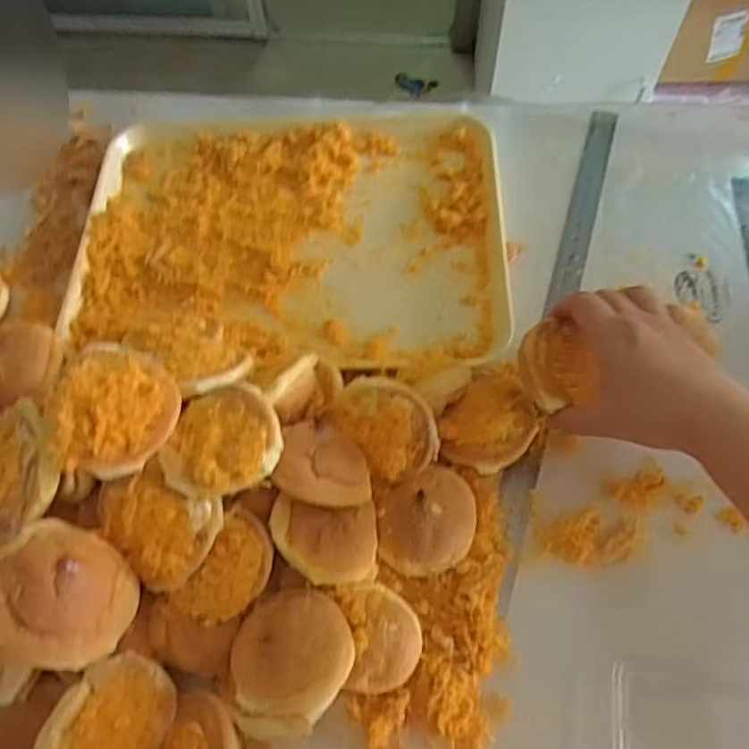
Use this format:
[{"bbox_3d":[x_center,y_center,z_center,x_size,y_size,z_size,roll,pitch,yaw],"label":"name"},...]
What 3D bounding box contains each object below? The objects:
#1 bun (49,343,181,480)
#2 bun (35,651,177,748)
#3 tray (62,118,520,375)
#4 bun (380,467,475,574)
[{"bbox_3d":[-0.164,0.022,0.407,0.066,0.026,0.081,16,63,9],"label":"bun"},{"bbox_3d":[-0.156,0.206,0.379,0.026,0.073,0.075,1,57,37],"label":"bun"},{"bbox_3d":[-0.075,-0.132,0.595,0.379,0.025,0.281,2,62,2],"label":"tray"},{"bbox_3d":[0.038,0.099,0.456,0.065,0.030,0.075,8,62,5],"label":"bun"}]

